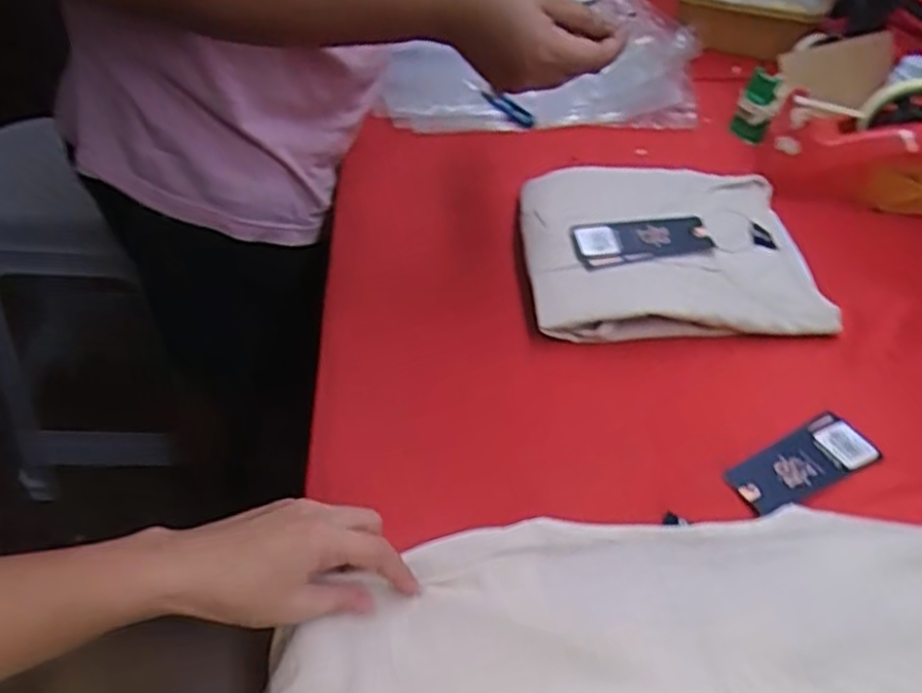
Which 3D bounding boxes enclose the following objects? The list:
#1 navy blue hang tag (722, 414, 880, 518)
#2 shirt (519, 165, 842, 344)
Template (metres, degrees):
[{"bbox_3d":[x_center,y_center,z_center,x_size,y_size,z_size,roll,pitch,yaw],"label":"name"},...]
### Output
[{"bbox_3d":[0.249,0.084,0.536,0.115,0.008,0.046,-20,52,-19],"label":"navy blue hang tag"},{"bbox_3d":[0.185,-0.093,0.676,0.257,0.044,0.208,-3,46,-3],"label":"shirt"}]

